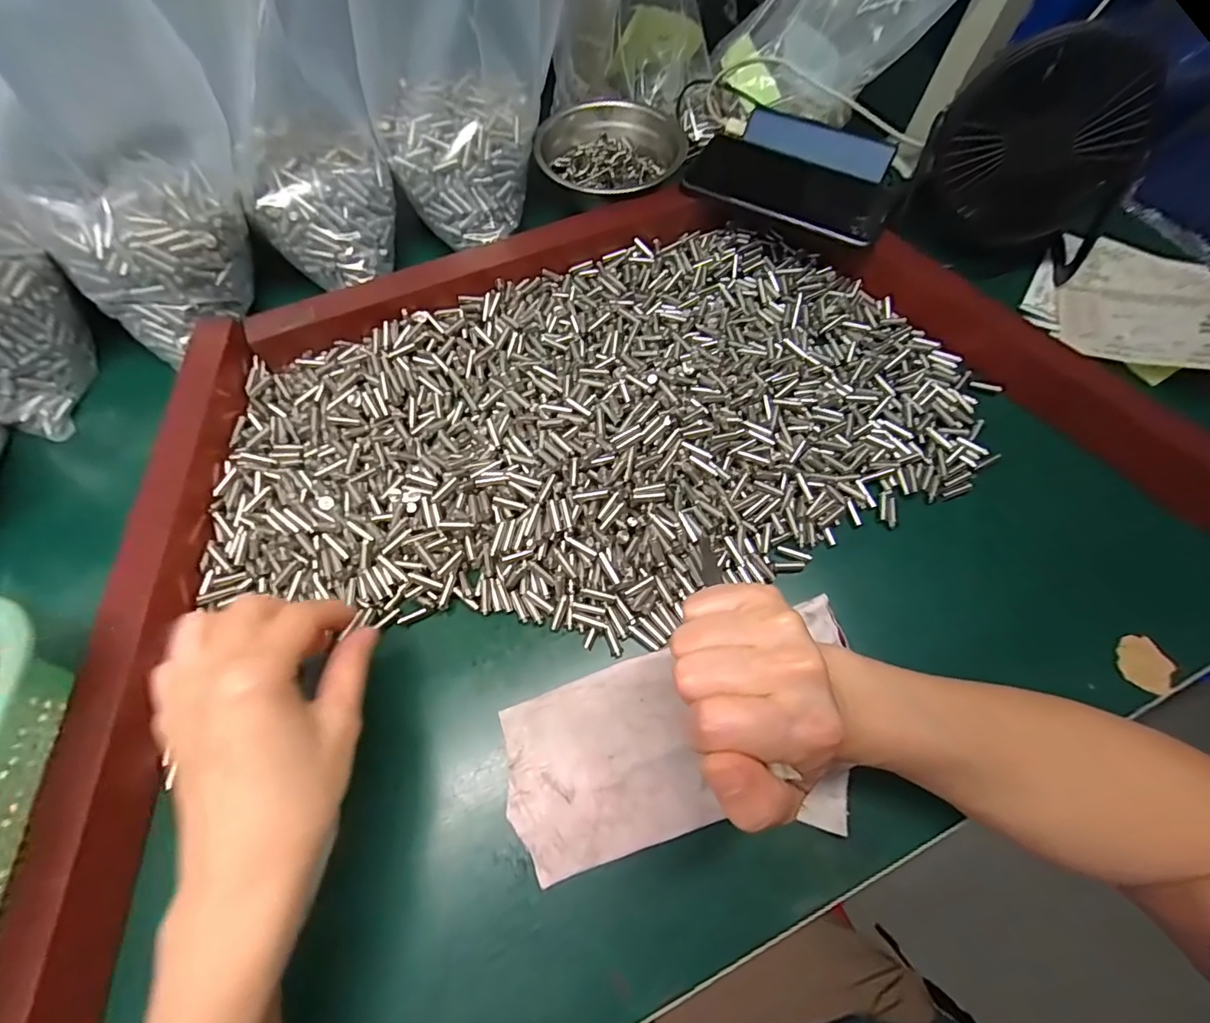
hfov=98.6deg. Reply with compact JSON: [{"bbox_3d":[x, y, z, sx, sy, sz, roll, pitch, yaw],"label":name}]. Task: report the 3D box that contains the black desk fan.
[{"bbox_3d":[0.326,-0.265,0.389,0.110,0.123,0.144,-41,74,-17],"label":"black desk fan"}]

